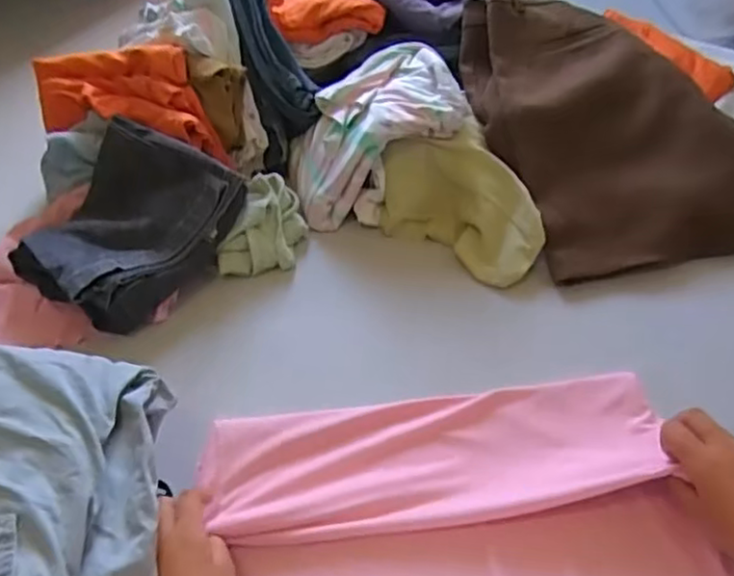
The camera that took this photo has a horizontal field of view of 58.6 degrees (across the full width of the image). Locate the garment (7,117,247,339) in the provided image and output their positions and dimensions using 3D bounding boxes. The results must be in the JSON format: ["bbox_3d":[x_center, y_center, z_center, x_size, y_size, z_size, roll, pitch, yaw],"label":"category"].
[{"bbox_3d":[-0.281,-0.077,0.754,0.180,0.117,0.218,32,61,28],"label":"garment"}]

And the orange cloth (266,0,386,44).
[{"bbox_3d":[-0.056,-0.363,0.869,0.151,0.054,0.050,8,52,13],"label":"orange cloth"}]

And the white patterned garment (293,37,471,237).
[{"bbox_3d":[0.006,-0.188,0.817,0.211,0.123,0.155,-23,52,-12],"label":"white patterned garment"}]

